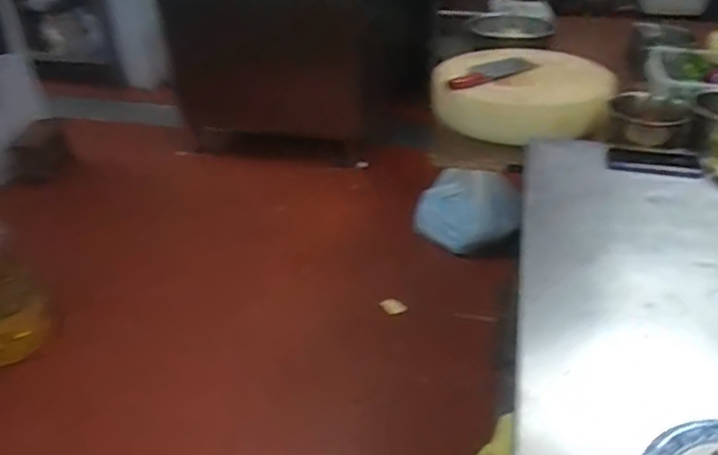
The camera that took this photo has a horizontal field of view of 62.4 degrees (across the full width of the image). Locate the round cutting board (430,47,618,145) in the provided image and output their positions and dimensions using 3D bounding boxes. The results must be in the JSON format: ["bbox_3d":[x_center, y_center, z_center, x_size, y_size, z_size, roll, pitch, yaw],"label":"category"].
[{"bbox_3d":[0.382,-0.321,1.400,0.383,0.110,0.411,0,34,0],"label":"round cutting board"}]

